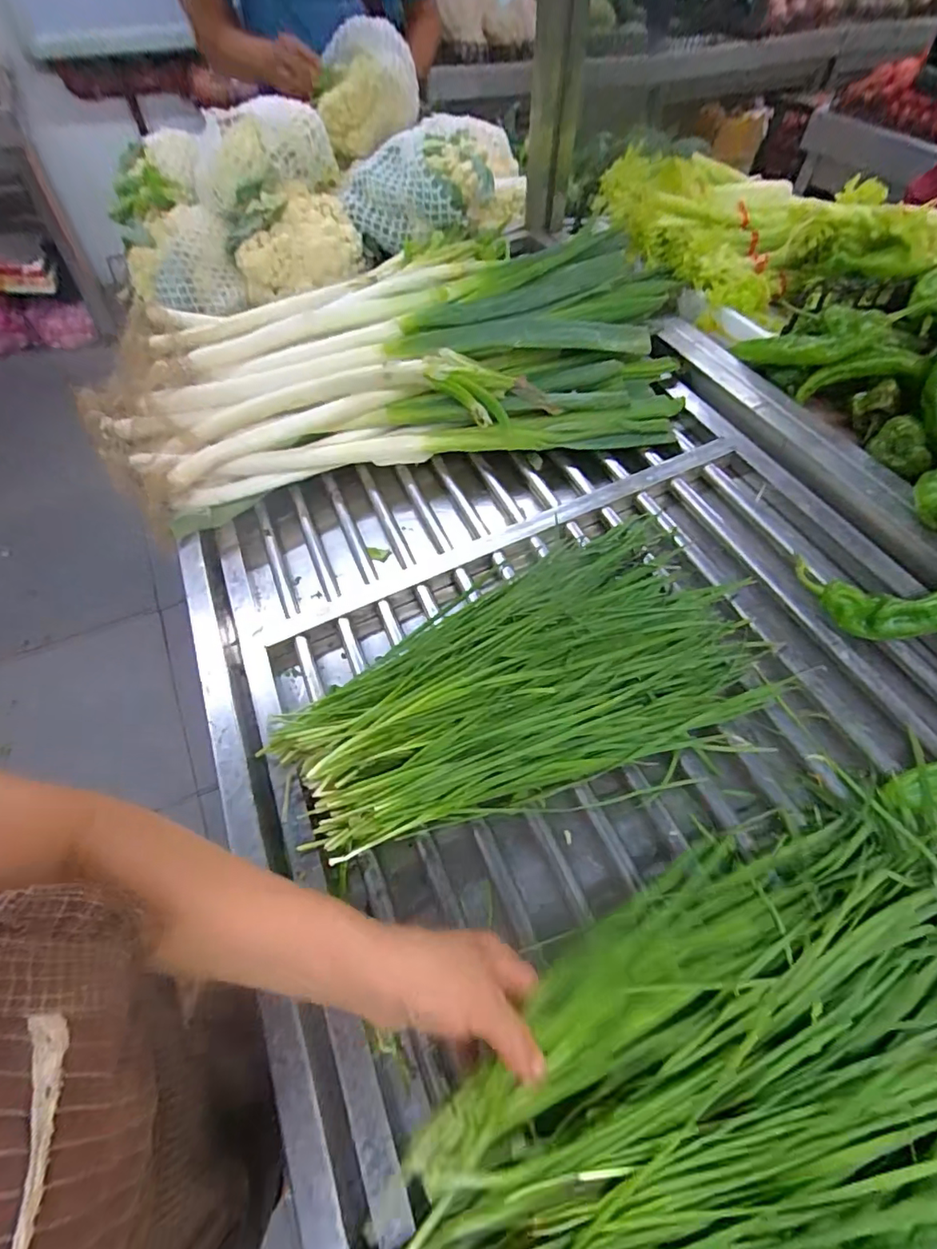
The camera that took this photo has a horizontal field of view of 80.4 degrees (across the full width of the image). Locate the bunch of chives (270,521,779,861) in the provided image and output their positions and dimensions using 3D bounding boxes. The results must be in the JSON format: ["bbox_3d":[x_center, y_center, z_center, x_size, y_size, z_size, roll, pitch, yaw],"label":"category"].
[{"bbox_3d":[0.045,0.044,0.502,0.418,0.053,0.240,-19,57,-13],"label":"bunch of chives"}]

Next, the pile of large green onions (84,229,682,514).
[{"bbox_3d":[-0.095,-0.348,0.735,0.737,0.124,0.378,-6,55,-5],"label":"pile of large green onions"}]

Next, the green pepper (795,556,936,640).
[{"bbox_3d":[0.390,-0.026,0.496,0.163,0.043,0.064,-2,51,28],"label":"green pepper"}]

